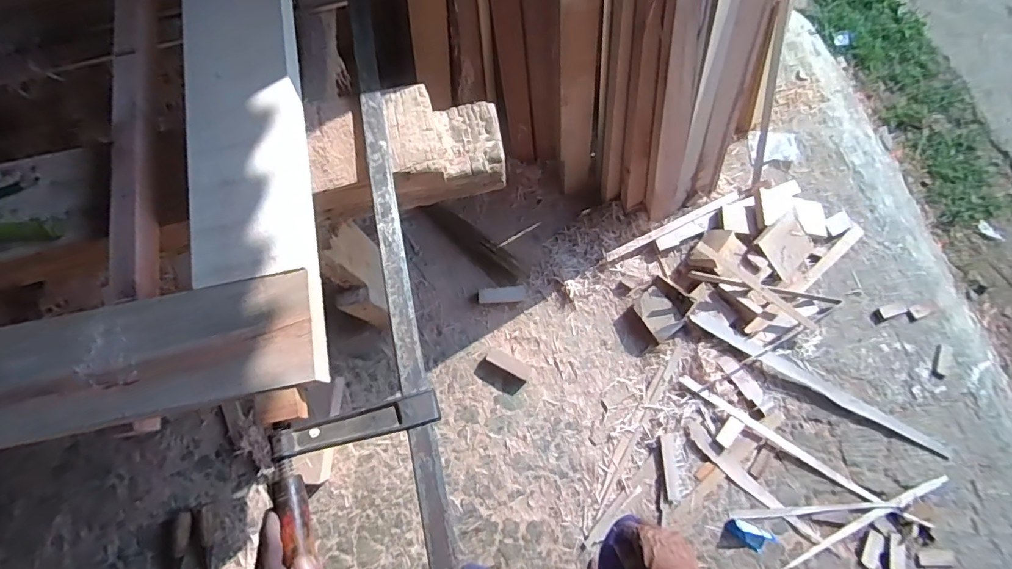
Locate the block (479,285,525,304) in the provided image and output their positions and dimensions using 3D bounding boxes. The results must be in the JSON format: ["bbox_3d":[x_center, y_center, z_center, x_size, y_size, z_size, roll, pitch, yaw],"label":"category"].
[{"bbox_3d":[-0.010,0.026,1.261,0.120,0.014,0.039,-5,72,0],"label":"block"}]

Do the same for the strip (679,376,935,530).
[{"bbox_3d":[0.684,0.388,1.138,0.602,0.016,0.025,31,75,11],"label":"strip"}]

